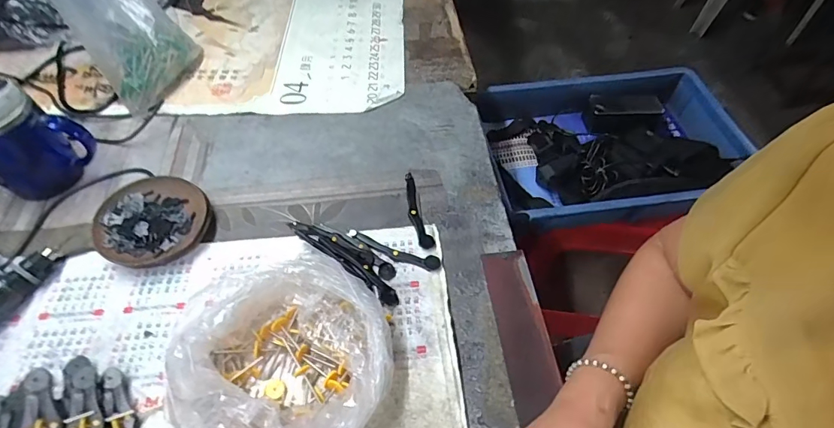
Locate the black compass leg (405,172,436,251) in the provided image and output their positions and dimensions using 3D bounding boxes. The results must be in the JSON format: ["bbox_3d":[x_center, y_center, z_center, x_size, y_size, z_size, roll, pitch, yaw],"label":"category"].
[{"bbox_3d":[-0.001,-0.006,0.529,0.019,0.005,0.110,-13,55,-8],"label":"black compass leg"}]

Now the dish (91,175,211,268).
[{"bbox_3d":[-0.301,0.010,0.508,0.120,0.028,0.114,-1,55,1],"label":"dish"}]

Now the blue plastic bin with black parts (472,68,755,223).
[{"bbox_3d":[0.341,-0.119,0.774,0.392,0.080,0.284,-6,54,-5],"label":"blue plastic bin with black parts"}]

